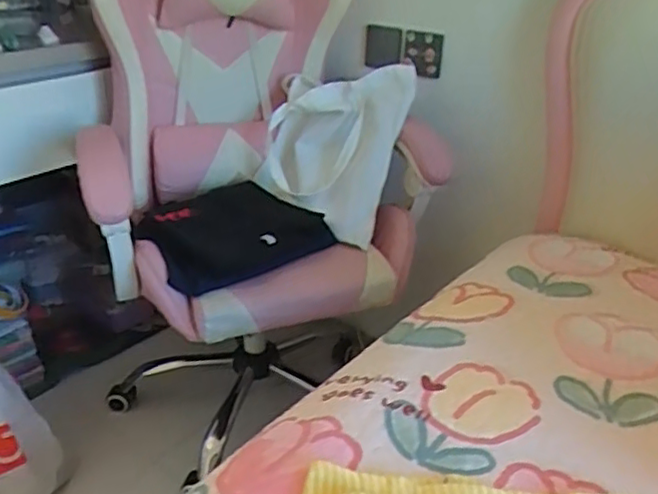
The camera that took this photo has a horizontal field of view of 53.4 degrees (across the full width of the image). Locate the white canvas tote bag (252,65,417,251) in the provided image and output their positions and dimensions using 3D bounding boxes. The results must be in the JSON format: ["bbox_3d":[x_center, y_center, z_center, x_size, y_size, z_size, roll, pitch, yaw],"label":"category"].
[{"bbox_3d":[0.013,-0.196,1.376,0.332,0.276,0.335,1,28,-2],"label":"white canvas tote bag"}]

